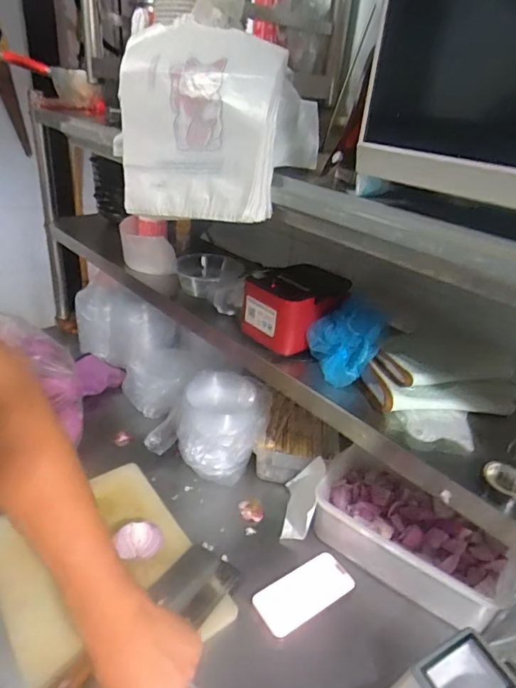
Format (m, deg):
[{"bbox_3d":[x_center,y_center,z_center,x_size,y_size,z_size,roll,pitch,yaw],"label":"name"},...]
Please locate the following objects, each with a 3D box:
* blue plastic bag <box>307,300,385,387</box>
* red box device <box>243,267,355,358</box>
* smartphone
[{"bbox_3d":[0.134,-0.006,0.696,0.095,0.098,0.118,-6,30,-18],"label":"blue plastic bag"},{"bbox_3d":[0.056,-0.063,0.761,0.143,0.096,0.142,24,34,32],"label":"red box device"},{"bbox_3d":[0.073,0.389,0.727,0.156,0.008,0.073,-19,43,-28],"label":"smartphone"}]

